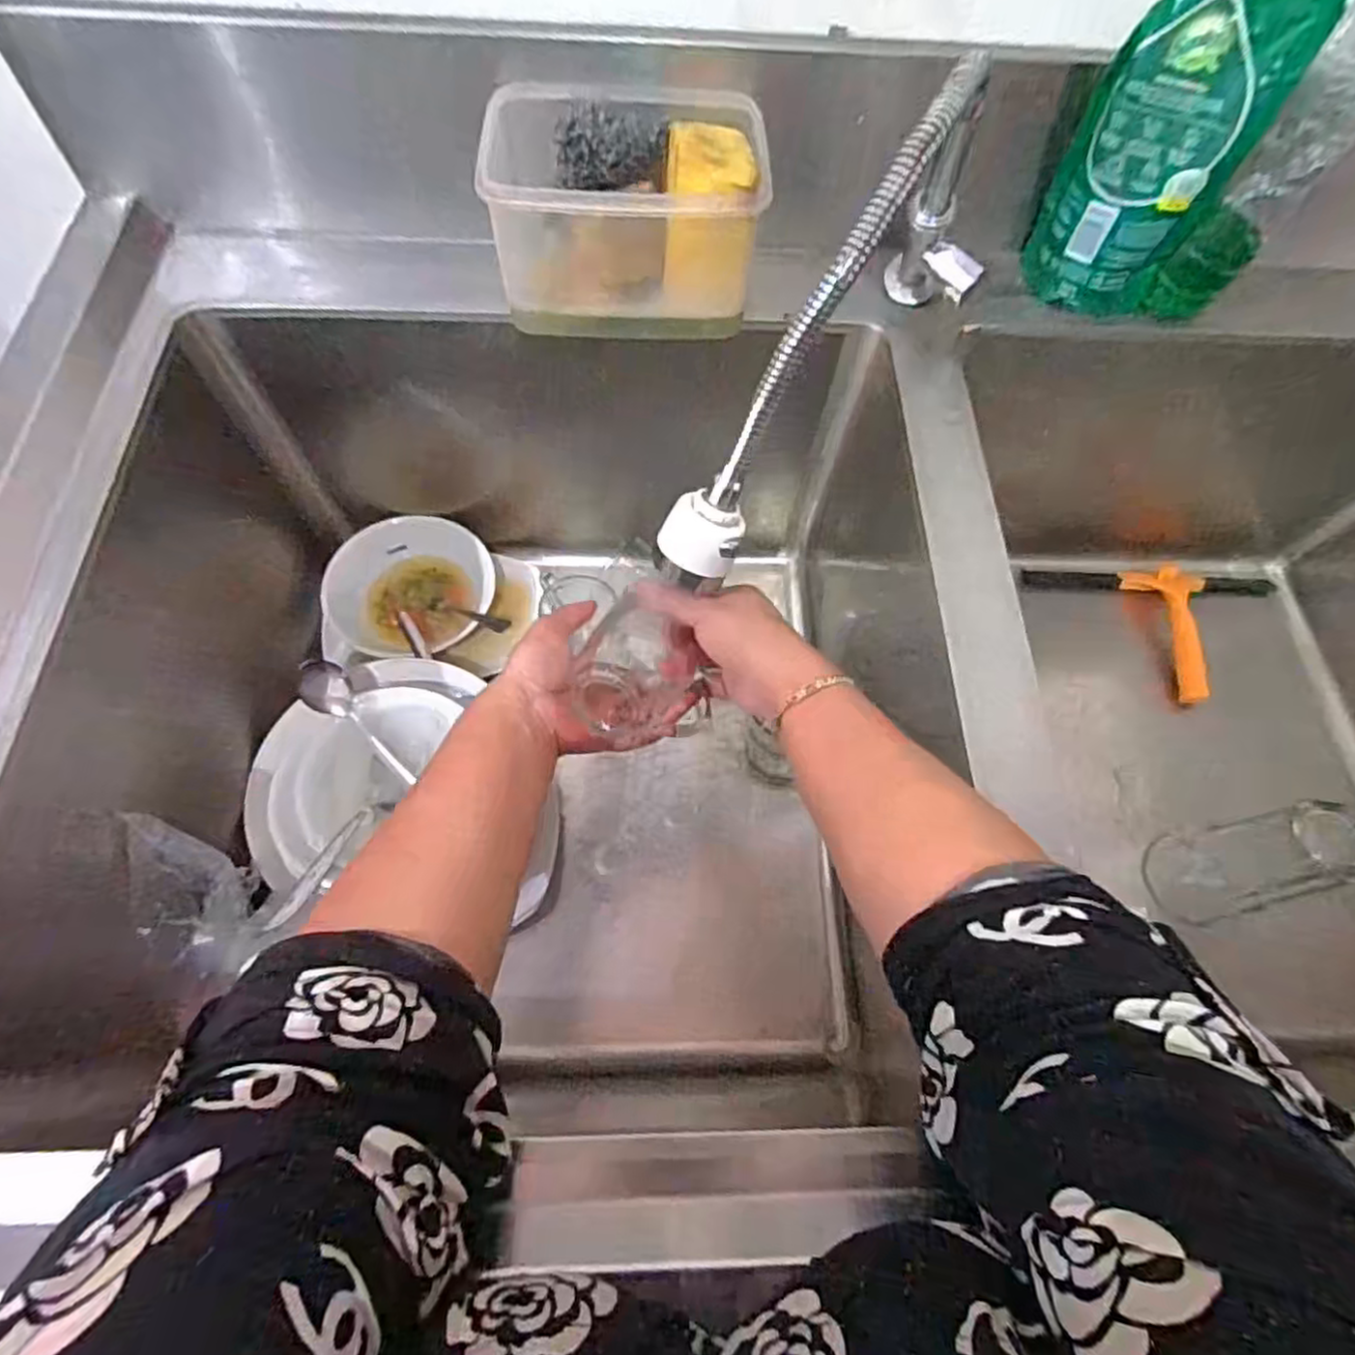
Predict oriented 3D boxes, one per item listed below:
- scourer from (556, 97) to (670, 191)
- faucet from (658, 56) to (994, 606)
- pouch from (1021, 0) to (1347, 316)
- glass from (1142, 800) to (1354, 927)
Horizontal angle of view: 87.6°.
[{"bbox_3d":[-0.041,-0.330,0.449,0.067,0.028,0.048,12,103,-5],"label":"scourer"},{"bbox_3d":[0.099,-0.204,0.397,0.058,0.188,0.288,35,68,12],"label":"faucet"},{"bbox_3d":[0.301,-0.329,0.449,0.099,0.178,0.042,28,67,9],"label":"pouch"},{"bbox_3d":[0.466,0.152,0.576,0.063,0.154,0.073,-9,66,-8],"label":"glass"}]

